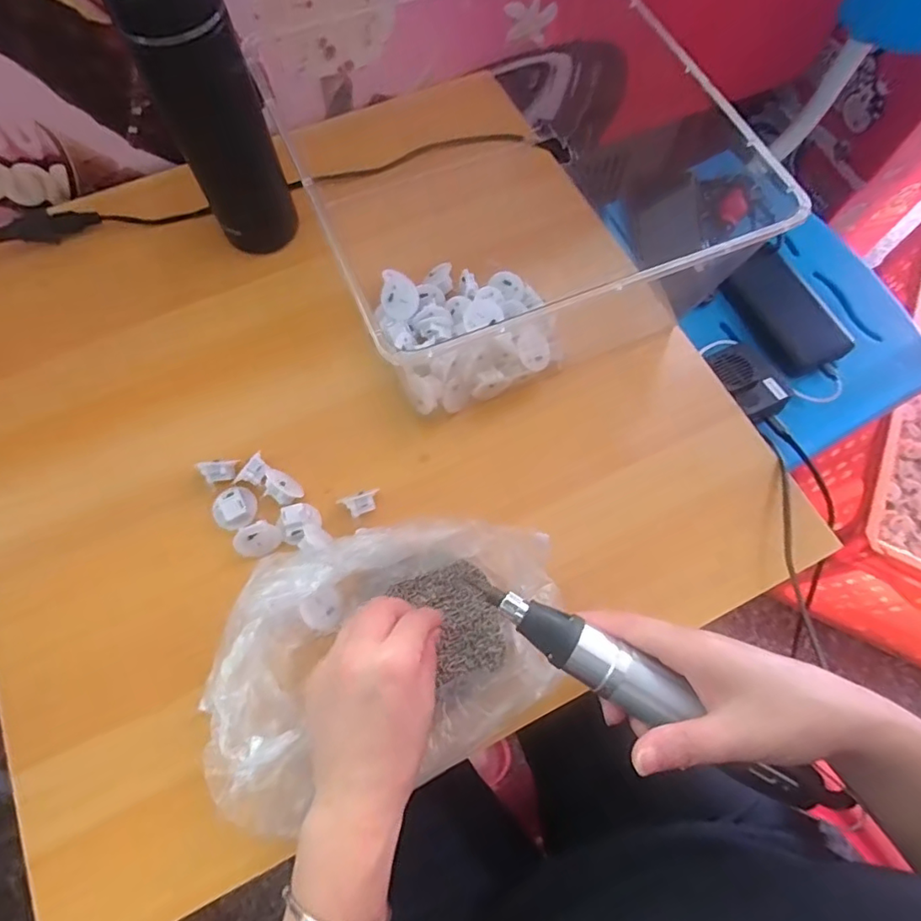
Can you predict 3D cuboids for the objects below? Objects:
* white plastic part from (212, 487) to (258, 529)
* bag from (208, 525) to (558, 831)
[{"bbox_3d":[-0.169,0.035,0.405,0.029,0.016,0.031,0,70,-1],"label":"white plastic part"},{"bbox_3d":[-0.045,0.123,0.350,0.224,0.056,0.149,-15,71,-7],"label":"bag"}]

